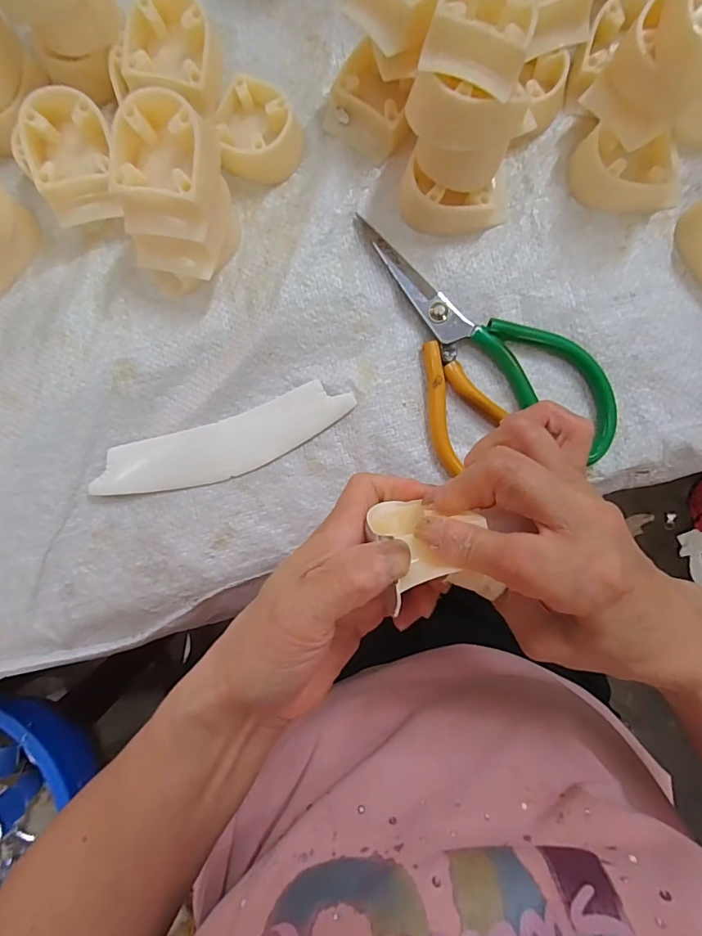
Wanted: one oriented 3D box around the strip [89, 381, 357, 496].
[{"bbox_3d":[-0.073,-0.013,0.271,0.152,0.005,0.036,-18,87,0],"label":"strip"}]

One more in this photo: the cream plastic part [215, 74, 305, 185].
[{"bbox_3d":[-0.054,-0.201,0.274,0.047,0.020,0.054,-6,87,1],"label":"cream plastic part"}]

